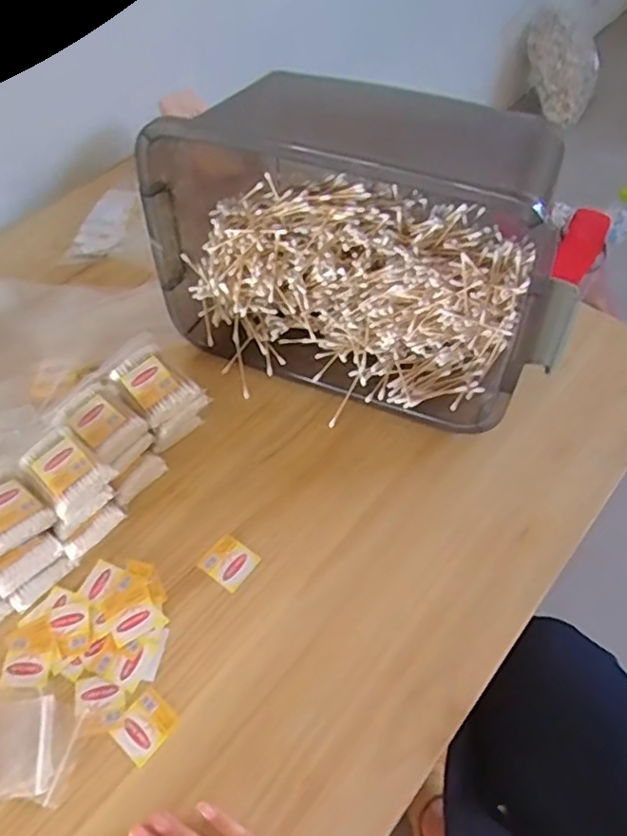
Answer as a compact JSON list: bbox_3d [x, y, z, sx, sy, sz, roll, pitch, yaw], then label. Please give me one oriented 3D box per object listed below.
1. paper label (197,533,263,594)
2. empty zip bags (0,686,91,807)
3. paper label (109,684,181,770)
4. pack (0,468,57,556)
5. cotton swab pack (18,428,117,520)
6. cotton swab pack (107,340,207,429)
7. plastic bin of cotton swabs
[{"bbox_3d":[-0.074,0.127,0.576,0.042,0.007,0.040,35,66,15],"label":"paper label"},{"bbox_3d":[-0.236,0.247,0.491,0.118,0.013,0.081,-6,53,-1],"label":"empty zip bags"},{"bbox_3d":[-0.129,0.236,0.501,0.039,0.004,0.044,38,65,19],"label":"paper label"},{"bbox_3d":[-0.261,0.075,0.543,0.076,0.017,0.054,38,51,23],"label":"pack"},{"bbox_3d":[-0.215,0.044,0.562,0.075,0.016,0.051,36,63,26],"label":"cotton swab pack"},{"bbox_3d":[-0.152,-0.033,0.617,0.056,0.027,0.073,-39,61,-23],"label":"cotton swab pack"},{"bbox_3d":[0.046,-0.166,0.640,0.404,0.240,0.209,21,57,18],"label":"plastic bin of cotton swabs"}]

